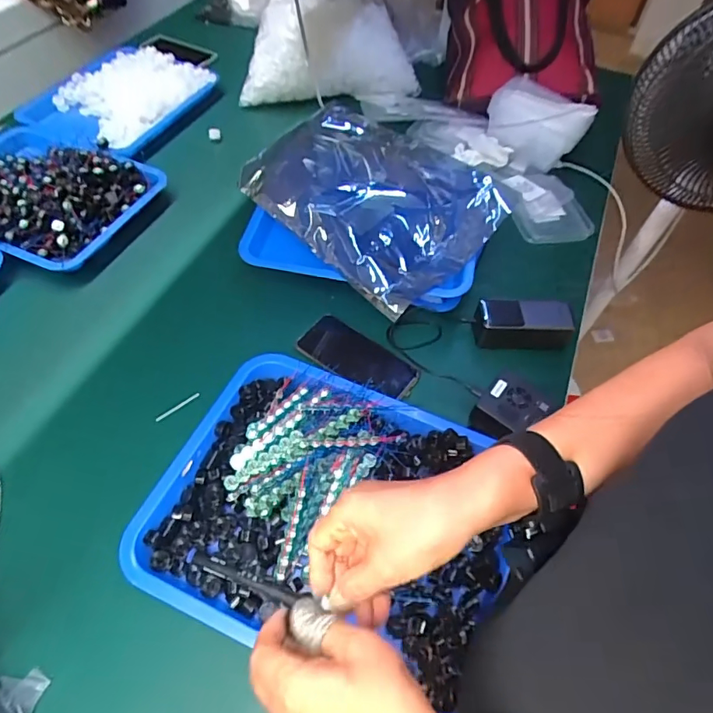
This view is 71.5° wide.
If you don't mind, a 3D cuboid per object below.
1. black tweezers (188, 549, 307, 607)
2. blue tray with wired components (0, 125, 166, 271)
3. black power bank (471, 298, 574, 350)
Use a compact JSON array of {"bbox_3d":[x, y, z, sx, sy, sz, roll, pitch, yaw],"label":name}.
[{"bbox_3d":[-0.114,0.218,0.490,0.124,0.013,0.015,15,55,15],"label":"black tweezers"},{"bbox_3d":[-0.482,-0.259,0.763,0.292,0.059,0.246,22,56,11],"label":"blue tray with wired components"},{"bbox_3d":[0.230,-0.045,0.686,0.124,0.056,0.052,4,55,-2],"label":"black power bank"}]

